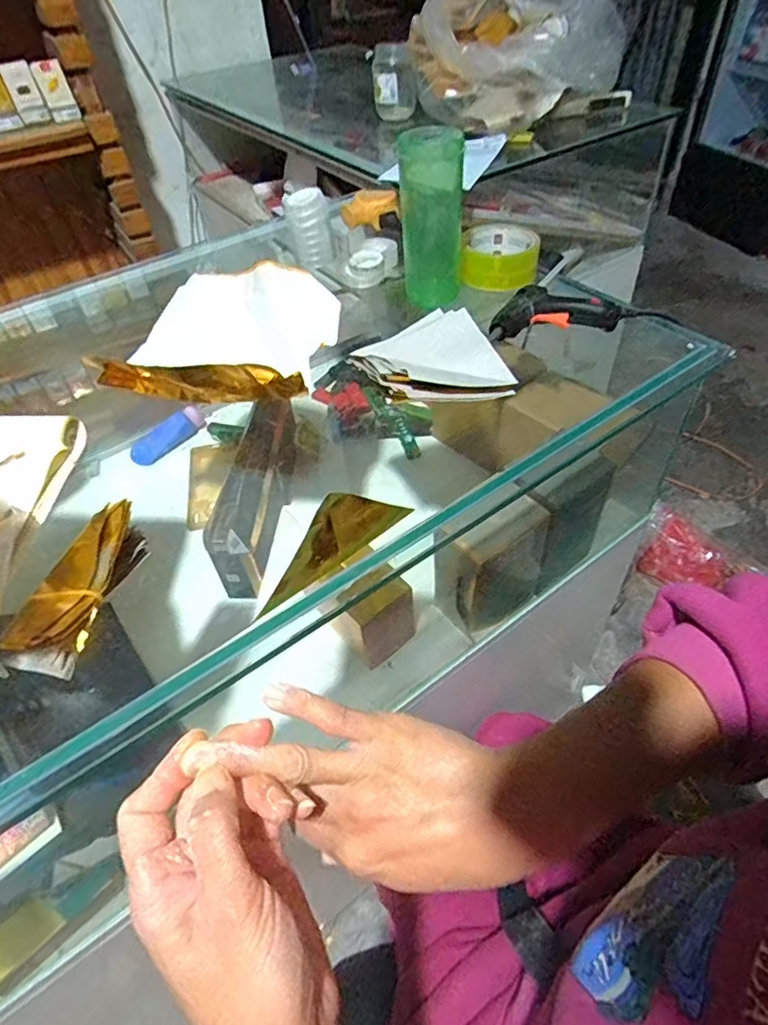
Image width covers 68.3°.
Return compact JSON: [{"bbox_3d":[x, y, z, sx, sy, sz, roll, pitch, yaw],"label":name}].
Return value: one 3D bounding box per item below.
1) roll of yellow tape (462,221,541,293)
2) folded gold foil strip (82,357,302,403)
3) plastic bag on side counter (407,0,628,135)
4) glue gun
[{"bbox_3d":[0.134,-0.295,0.653,0.084,0.040,0.084,6,49,9],"label":"roll of yellow tape"},{"bbox_3d":[-0.174,-0.118,0.501,0.213,0.048,0.026,11,50,14],"label":"folded gold foil strip"},{"bbox_3d":[0.235,-0.844,1.018,0.335,0.191,0.314,-8,48,-4],"label":"plastic bag on side counter"},{"bbox_3d":[0.165,-0.204,0.565,0.127,0.027,0.069,-5,48,-1],"label":"glue gun"}]

